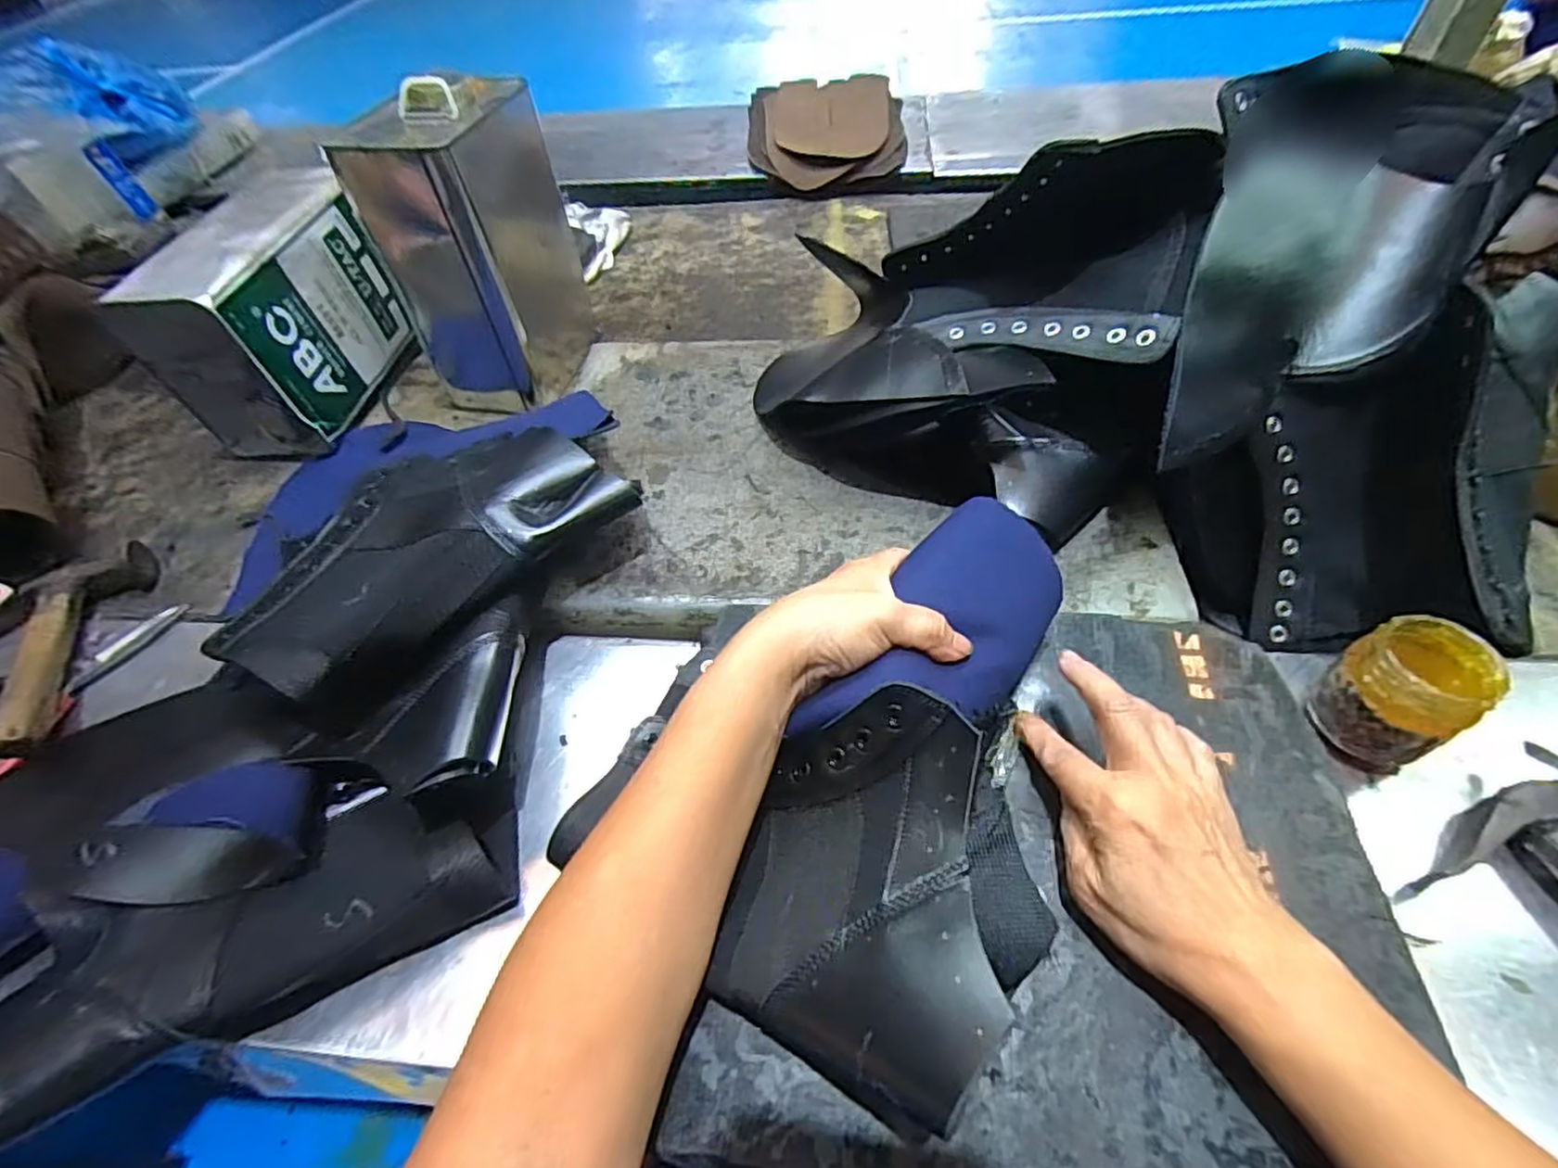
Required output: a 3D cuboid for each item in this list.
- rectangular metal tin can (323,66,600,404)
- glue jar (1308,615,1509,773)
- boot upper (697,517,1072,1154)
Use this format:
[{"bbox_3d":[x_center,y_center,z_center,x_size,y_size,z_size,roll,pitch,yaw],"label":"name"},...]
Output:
[{"bbox_3d":[-0.262,-0.292,0.597,0.111,0.225,0.157,9,53,12],"label":"rectangular metal tin can"},{"bbox_3d":[0.328,0.058,0.358,0.056,0.065,0.056,-3,52,3],"label":"glue jar"},{"bbox_3d":[0.073,0.077,0.314,0.126,0.087,0.259,17,57,18],"label":"boot upper"}]

